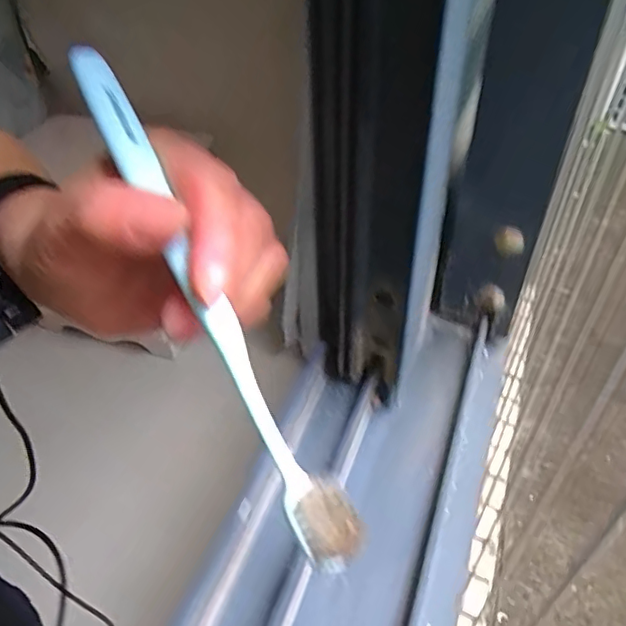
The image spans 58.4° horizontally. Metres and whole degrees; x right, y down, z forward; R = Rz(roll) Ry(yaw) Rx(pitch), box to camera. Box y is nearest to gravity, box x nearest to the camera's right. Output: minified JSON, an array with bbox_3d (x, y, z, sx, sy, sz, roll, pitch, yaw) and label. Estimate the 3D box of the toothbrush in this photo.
[{"bbox_3d":[-0.035,-0.012,0.169,0.013,0.015,0.183,-23,75,-23],"label":"toothbrush"}]

